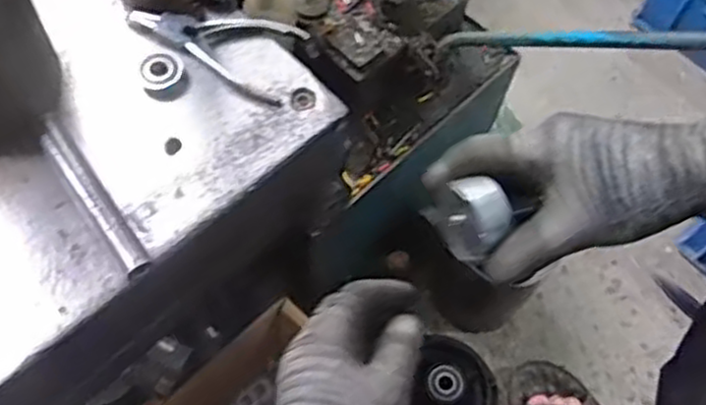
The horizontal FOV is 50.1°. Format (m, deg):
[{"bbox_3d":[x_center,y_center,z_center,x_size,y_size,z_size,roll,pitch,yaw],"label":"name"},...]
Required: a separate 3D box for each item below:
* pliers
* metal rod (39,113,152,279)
[{"bbox_3d":[-0.109,-0.129,0.593,0.135,0.018,0.070,20,64,7],"label":"pliers"},{"bbox_3d":[-0.181,-0.008,0.520,0.020,0.014,0.138,-32,69,-18],"label":"metal rod"}]

